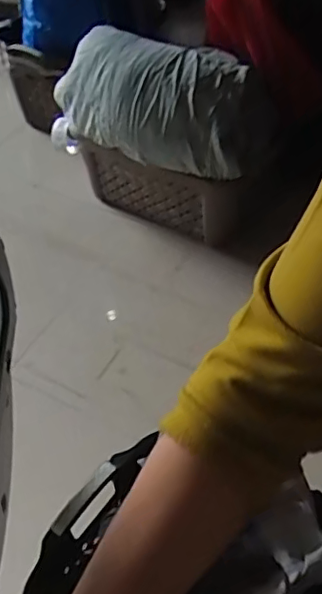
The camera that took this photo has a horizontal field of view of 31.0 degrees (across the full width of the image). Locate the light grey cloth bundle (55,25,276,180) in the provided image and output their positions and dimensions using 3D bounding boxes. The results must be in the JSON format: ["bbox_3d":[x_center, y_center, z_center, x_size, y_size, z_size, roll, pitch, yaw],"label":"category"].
[{"bbox_3d":[0.019,-0.493,1.438,0.492,0.225,0.289,22,52,20],"label":"light grey cloth bundle"}]

